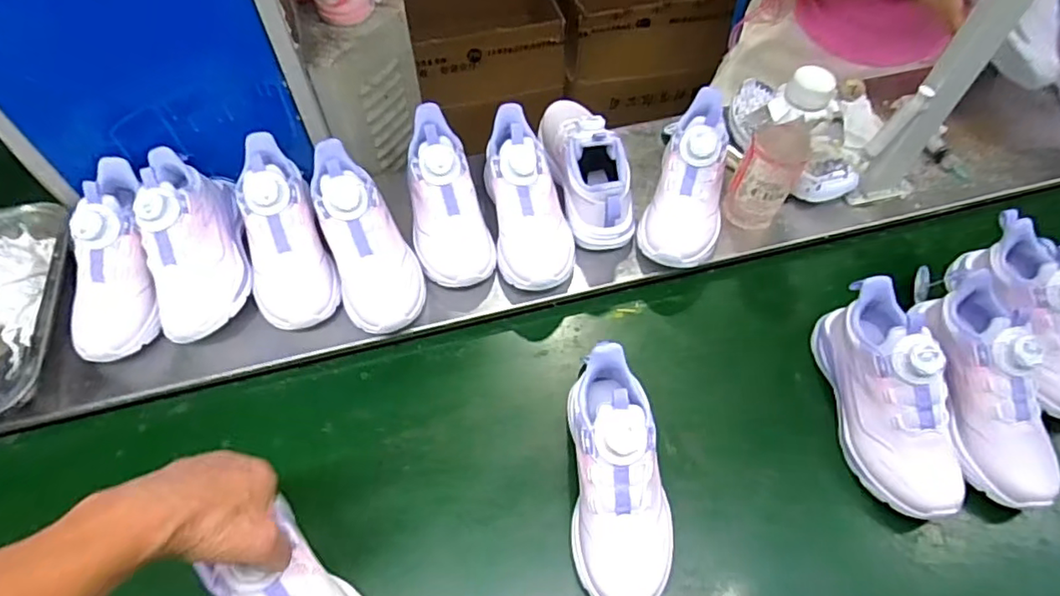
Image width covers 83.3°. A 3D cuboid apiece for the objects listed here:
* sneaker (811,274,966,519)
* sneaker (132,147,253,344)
[{"bbox_3d":[0.348,0.092,0.569,0.084,0.111,0.214,-1,58,0],"label":"sneaker"},{"bbox_3d":[-0.352,-0.061,0.621,0.085,0.086,0.213,-13,75,-7],"label":"sneaker"}]

